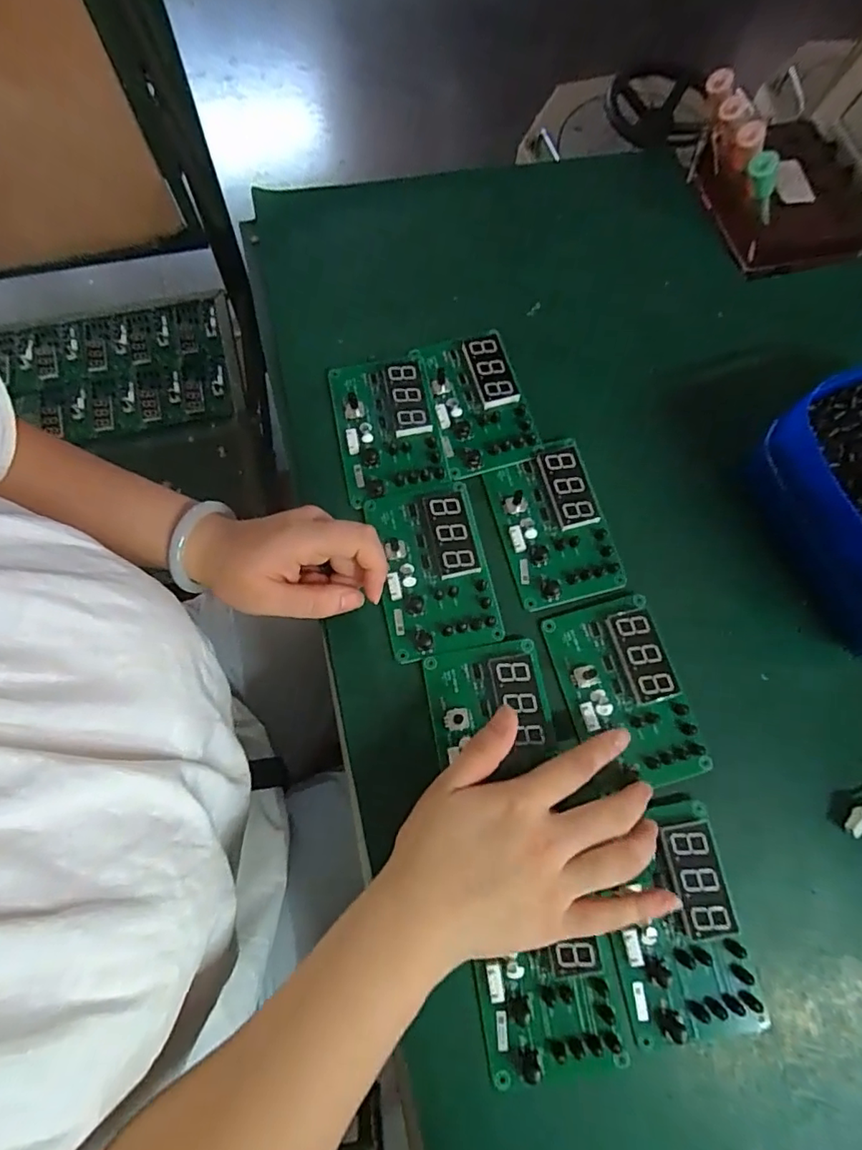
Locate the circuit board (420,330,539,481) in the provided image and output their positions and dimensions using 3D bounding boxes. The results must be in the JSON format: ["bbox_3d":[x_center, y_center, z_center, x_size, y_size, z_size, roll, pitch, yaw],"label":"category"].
[{"bbox_3d":[0.034,-0.134,0.426,0.067,0.016,0.114,-14,74,-5],"label":"circuit board"}]

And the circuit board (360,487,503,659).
[{"bbox_3d":[0.001,-0.006,0.382,0.074,0.013,0.118,-11,74,-4],"label":"circuit board"}]

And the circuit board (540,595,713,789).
[{"bbox_3d":[0.127,0.077,0.362,0.072,0.014,0.120,-15,75,-5],"label":"circuit board"}]

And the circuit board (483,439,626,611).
[{"bbox_3d":[0.088,-0.038,0.396,0.072,0.014,0.114,-15,74,-5],"label":"circuit board"}]

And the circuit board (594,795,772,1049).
[{"bbox_3d":[0.142,0.204,0.321,0.075,0.011,0.119,-11,74,-4],"label":"circuit board"}]

